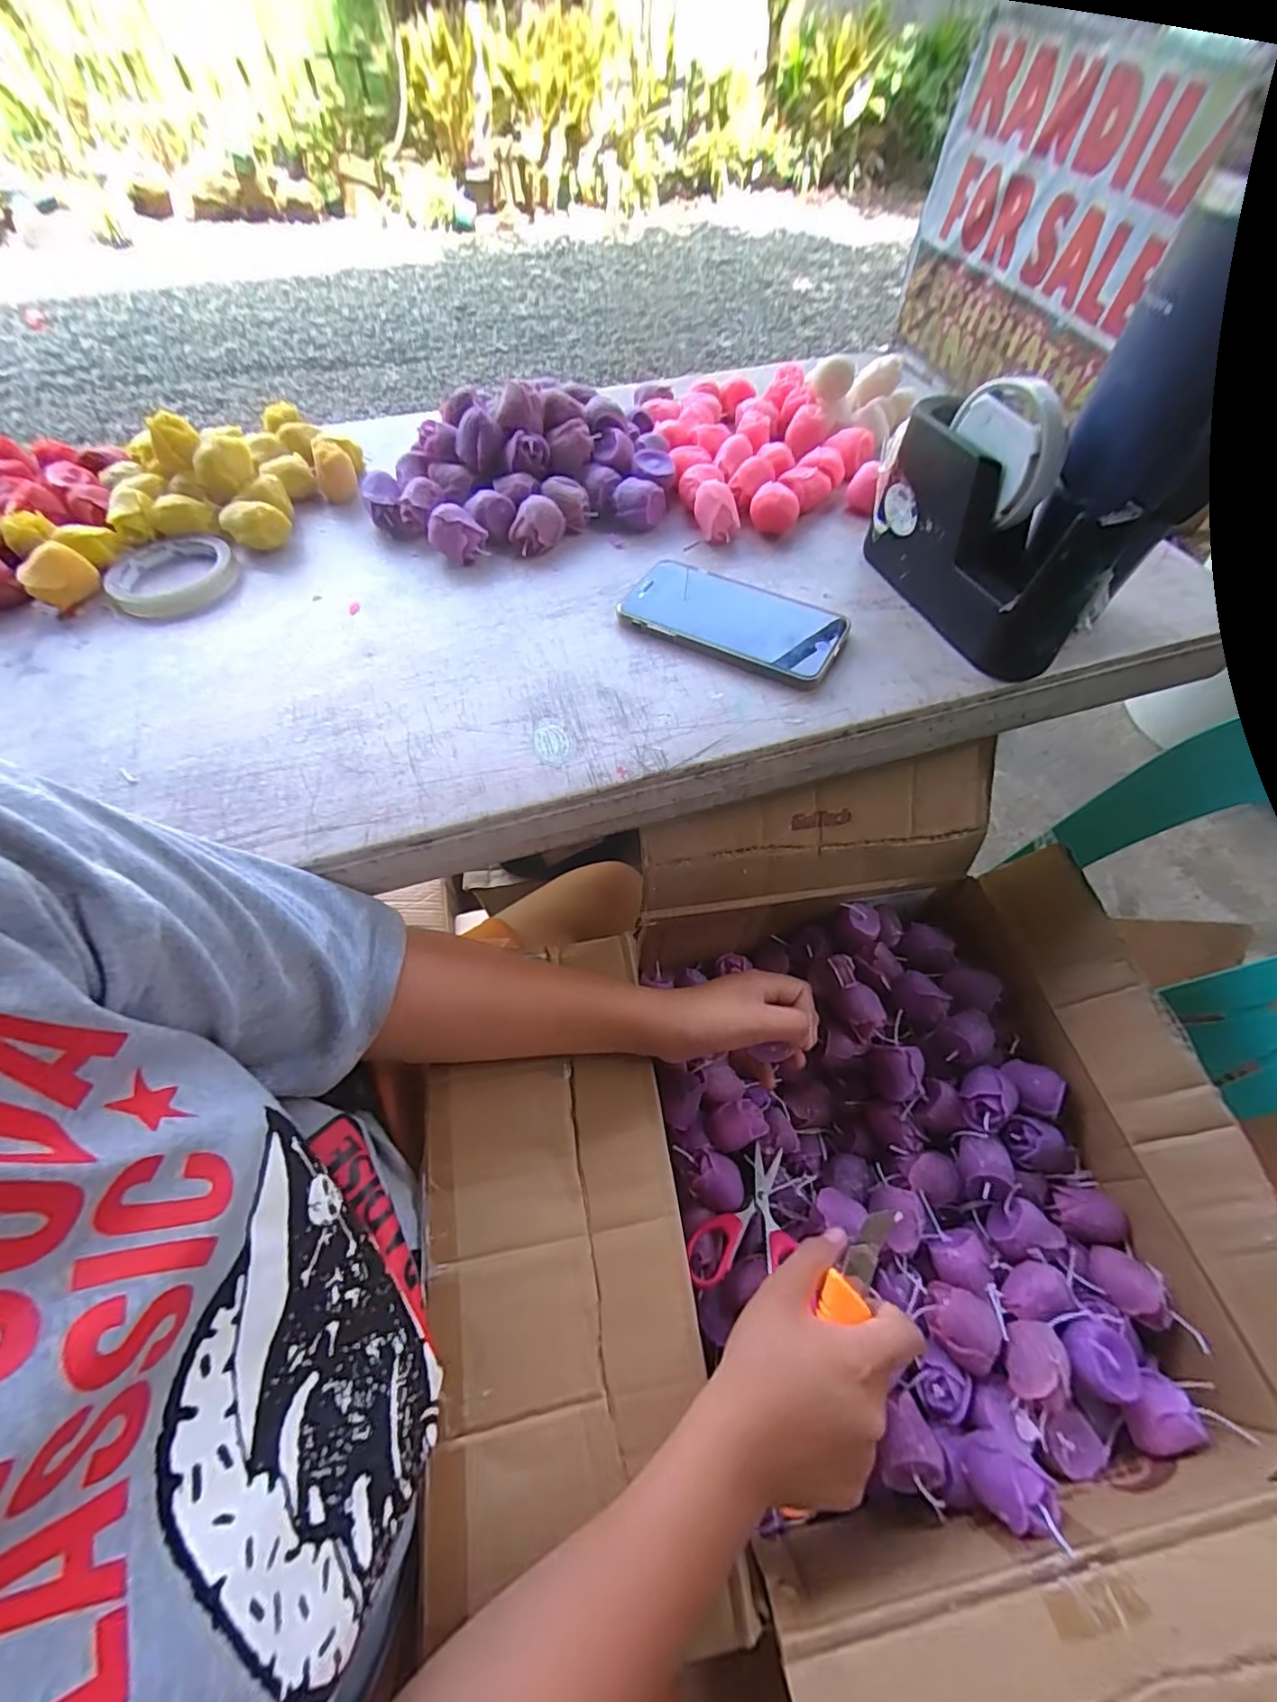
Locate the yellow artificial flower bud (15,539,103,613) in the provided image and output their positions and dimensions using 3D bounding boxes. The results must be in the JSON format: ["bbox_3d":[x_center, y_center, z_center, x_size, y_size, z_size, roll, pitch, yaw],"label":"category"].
[{"bbox_3d":[-0.429,-0.202,0.428,0.030,0.032,0.044,30,63,17],"label":"yellow artificial flower bud"}]

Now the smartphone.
[{"bbox_3d":[0.068,-0.171,0.422,0.159,0.014,0.079,25,62,15],"label":"smartphone"}]

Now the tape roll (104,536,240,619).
[{"bbox_3d":[-0.371,-0.215,0.454,0.095,0.017,0.095,0,58,0],"label":"tape roll"}]

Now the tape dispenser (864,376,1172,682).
[{"bbox_3d":[0.240,-0.223,0.388,0.076,0.117,0.182,-21,61,-13],"label":"tape dispenser"}]

